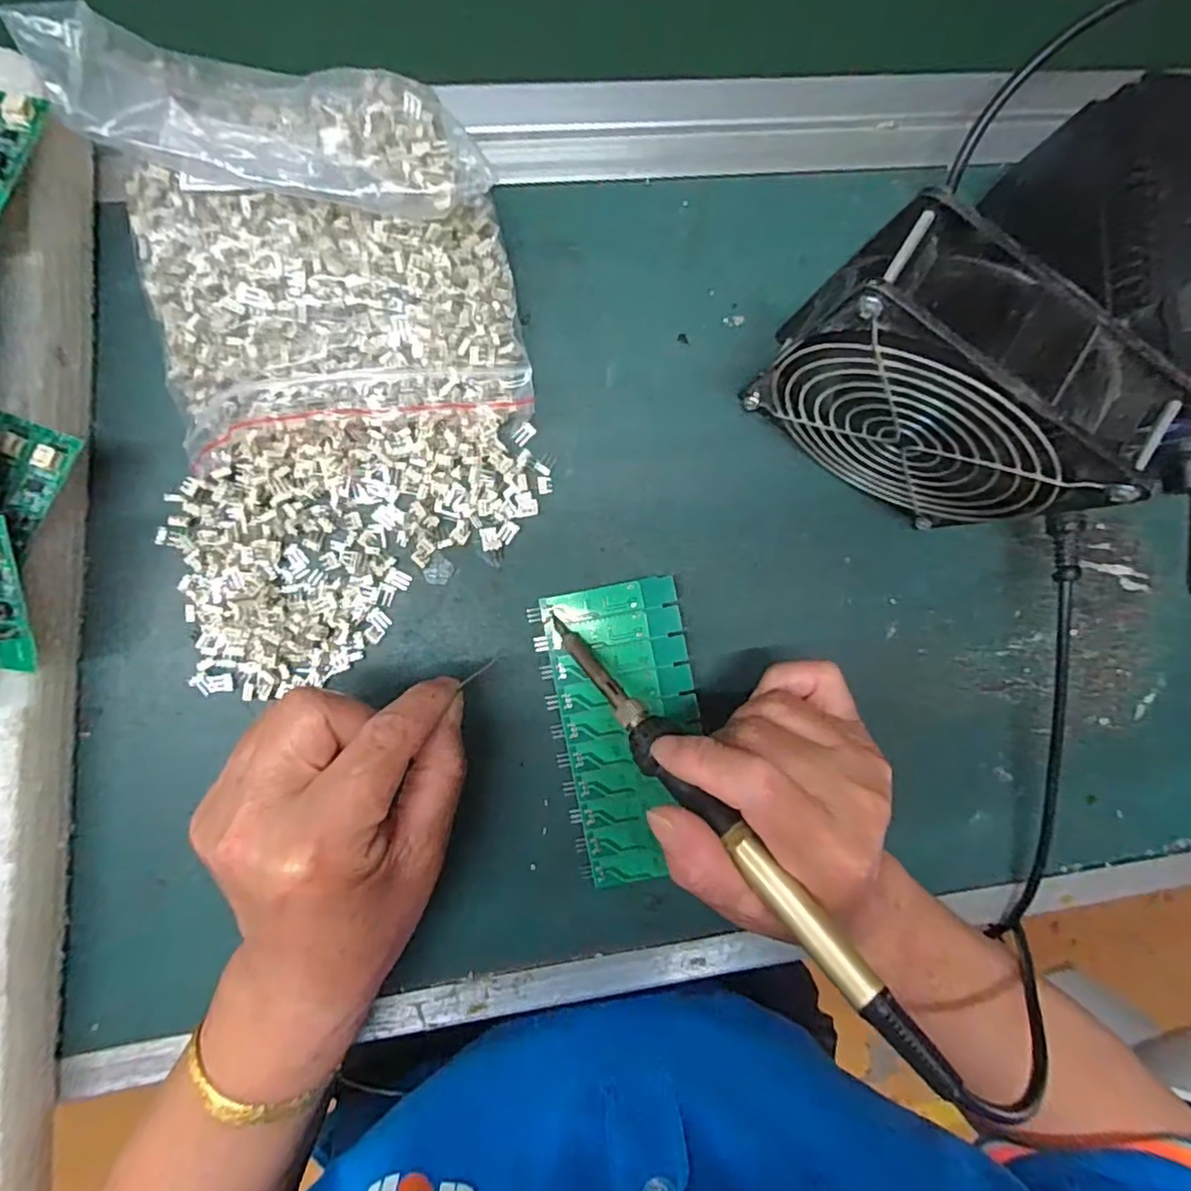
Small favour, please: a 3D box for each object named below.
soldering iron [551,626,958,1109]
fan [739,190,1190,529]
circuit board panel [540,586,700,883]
[{"bbox_3d":[0.043,0.079,0.238,0.017,0.021,0.206,-42,60,-2],"label":"soldering iron"},{"bbox_3d":[0.130,-0.080,0.255,0.120,0.118,0.049,35,87,-7],"label":"fan"},{"bbox_3d":[0.018,0.064,0.297,0.063,0.004,0.138,-10,92,1],"label":"circuit board panel"}]

